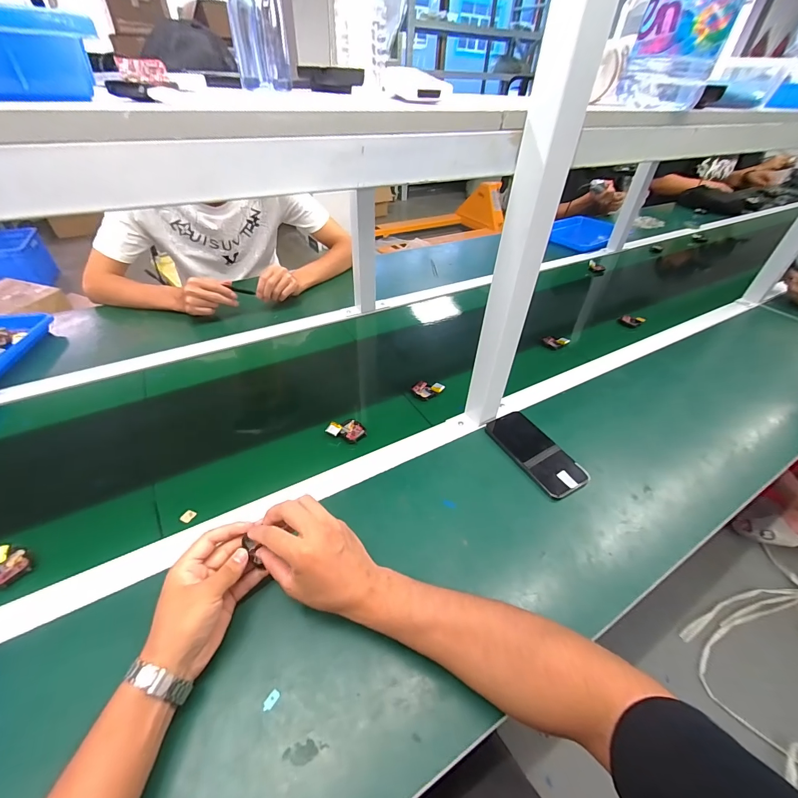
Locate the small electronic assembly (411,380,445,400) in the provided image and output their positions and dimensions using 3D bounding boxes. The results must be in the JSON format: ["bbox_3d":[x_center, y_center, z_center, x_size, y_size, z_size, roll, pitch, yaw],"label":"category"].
[{"bbox_3d":[0.053,-0.018,0.676,0.057,0.014,0.039,11,42,9],"label":"small electronic assembly"}]

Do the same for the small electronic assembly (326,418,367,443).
[{"bbox_3d":[-0.083,0.048,0.595,0.060,0.013,0.041,10,42,7],"label":"small electronic assembly"}]

